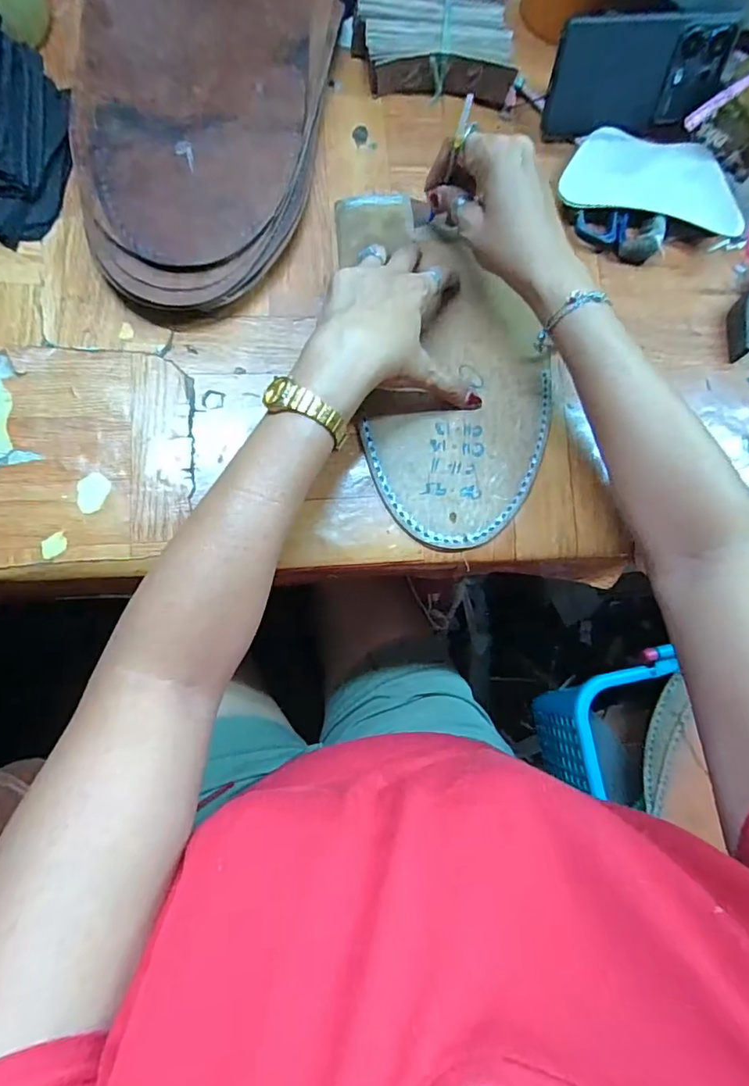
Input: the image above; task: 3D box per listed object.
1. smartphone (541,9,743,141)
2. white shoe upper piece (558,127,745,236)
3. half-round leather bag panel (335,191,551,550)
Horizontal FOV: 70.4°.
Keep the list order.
[{"bbox_3d":[0.229,-0.407,0.459,0.155,0.078,0.014,-12,46,-4],"label":"smartphone"},{"bbox_3d":[0.244,-0.325,0.469,0.158,0.014,0.086,7,77,-6],"label":"white shoe upper piece"},{"bbox_3d":[0.060,-0.147,0.427,0.150,0.008,0.299,-5,78,-7],"label":"half-round leather bag panel"}]

